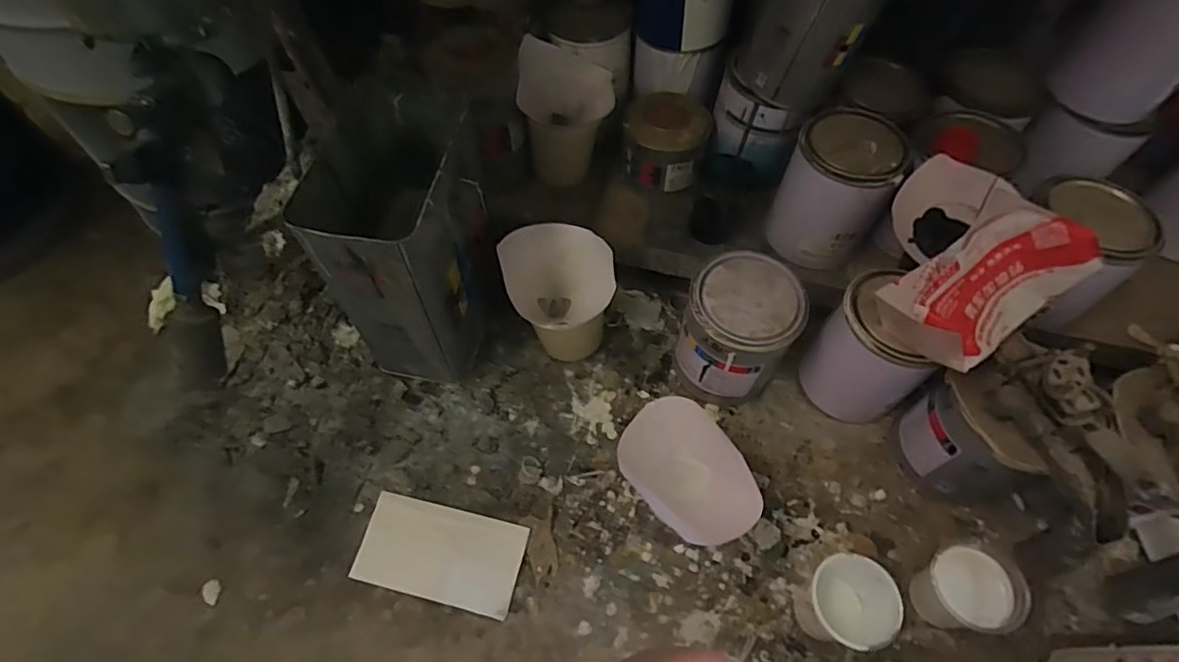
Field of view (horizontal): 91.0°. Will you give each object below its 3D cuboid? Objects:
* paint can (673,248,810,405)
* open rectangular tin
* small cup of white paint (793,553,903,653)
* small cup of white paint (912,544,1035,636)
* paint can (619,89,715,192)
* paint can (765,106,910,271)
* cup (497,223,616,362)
[{"bbox_3d":[0.148,0.003,0.591,0.100,0.135,0.103,0,61,1],"label":"paint can"},{"bbox_3d":[-0.165,-0.088,0.577,0.111,0.253,0.201,4,61,3],"label":"open rectangular tin"},{"bbox_3d":[0.215,0.231,0.492,0.067,0.084,0.067,-16,62,-8],"label":"small cup of white paint"},{"bbox_3d":[0.318,0.224,0.497,0.070,0.076,0.062,0,61,0],"label":"small cup of white paint"},{"bbox_3d":[0.090,-0.225,0.681,0.094,0.080,0.100,0,61,1],"label":"paint can"},{"bbox_3d":[0.260,-0.150,0.617,0.103,0.123,0.107,0,61,1],"label":"paint can"},{"bbox_3d":[-0.032,-0.036,0.613,0.097,0.138,0.098,0,61,1],"label":"cup"}]

